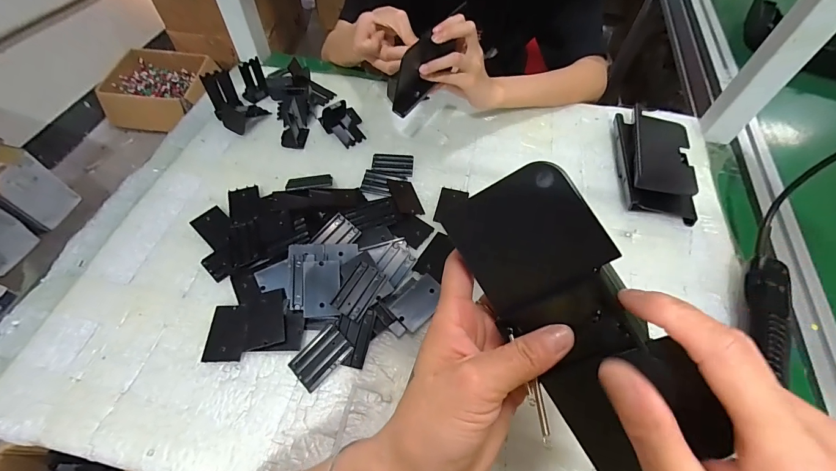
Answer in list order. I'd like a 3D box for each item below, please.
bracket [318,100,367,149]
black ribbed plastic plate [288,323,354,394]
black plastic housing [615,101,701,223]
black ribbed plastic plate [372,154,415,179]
[{"bbox_3d":[-0.102,-0.161,0.511,0.054,0.035,0.062,-30,64,-19],"label":"bracket"},{"bbox_3d":[-0.093,0.115,0.346,0.054,0.010,0.037,-39,68,-23],"label":"black ribbed plastic plate"},{"bbox_3d":[0.316,-0.100,0.478,0.095,0.043,0.168,11,59,4],"label":"black plastic housing"},{"bbox_3d":[-0.033,-0.095,0.490,0.055,0.004,0.040,6,59,1],"label":"black ribbed plastic plate"}]

